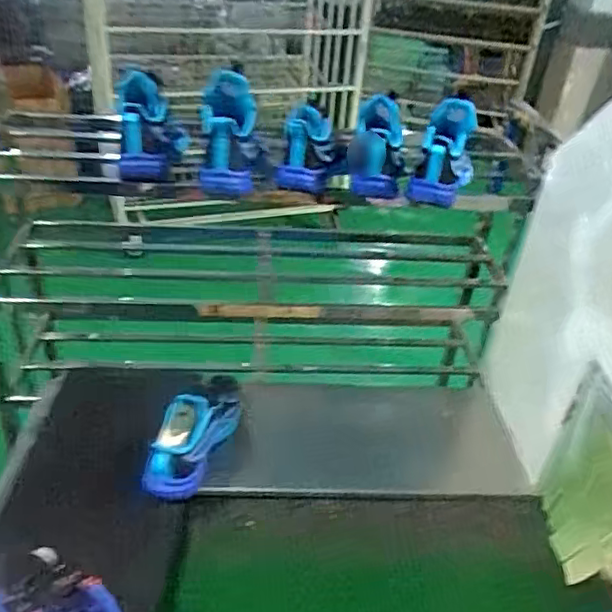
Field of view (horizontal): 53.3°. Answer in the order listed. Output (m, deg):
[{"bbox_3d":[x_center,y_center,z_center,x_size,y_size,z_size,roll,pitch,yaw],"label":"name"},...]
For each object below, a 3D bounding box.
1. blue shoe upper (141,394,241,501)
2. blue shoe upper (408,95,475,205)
[{"bbox_3d":[-0.162,0.183,0.875,0.070,0.108,0.184,16,36,13],"label":"blue shoe upper"},{"bbox_3d":[0.211,-0.235,0.927,0.072,0.137,0.137,20,37,18],"label":"blue shoe upper"}]

